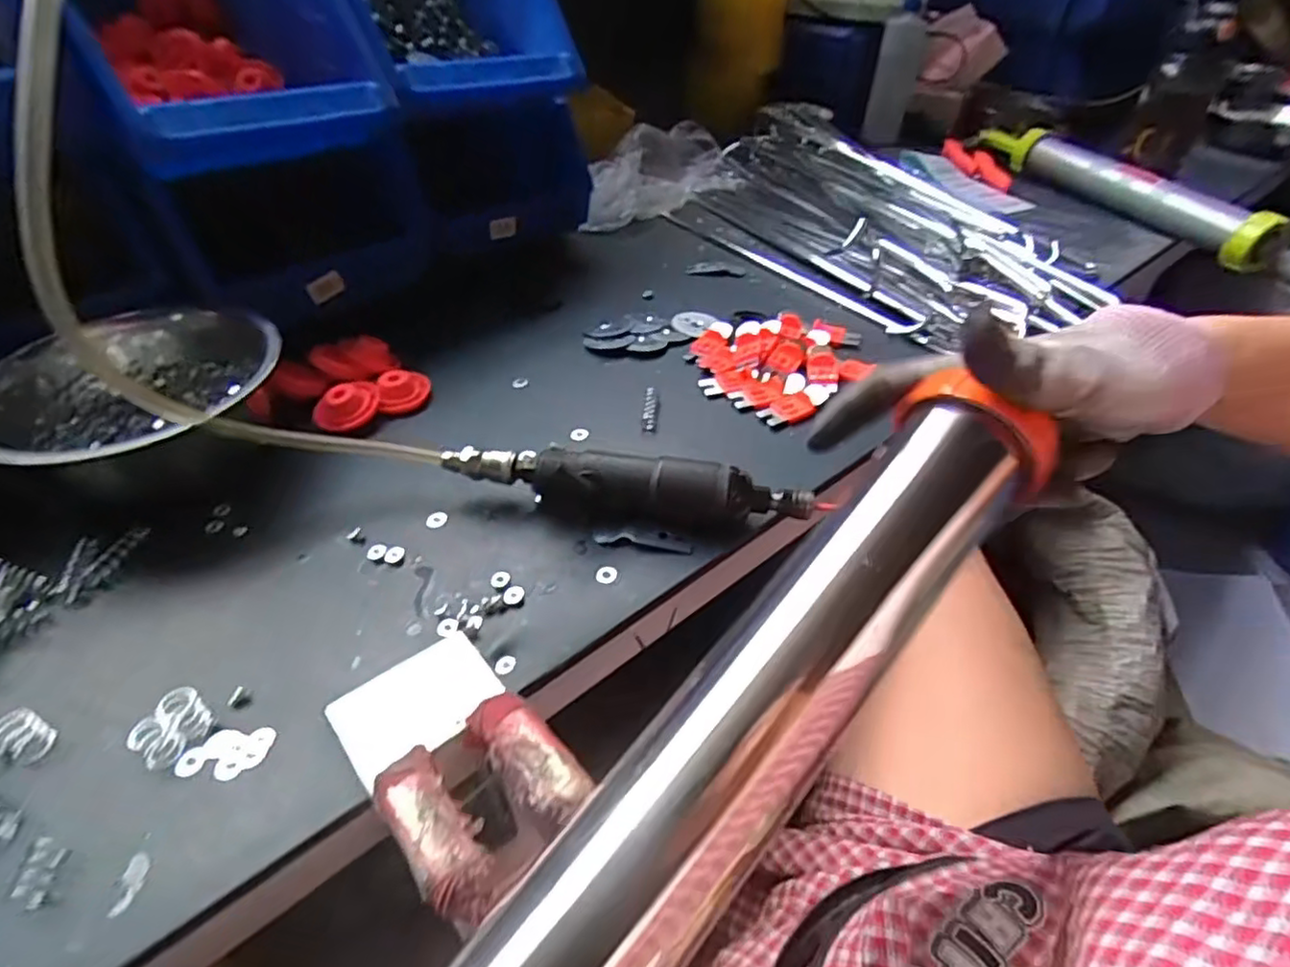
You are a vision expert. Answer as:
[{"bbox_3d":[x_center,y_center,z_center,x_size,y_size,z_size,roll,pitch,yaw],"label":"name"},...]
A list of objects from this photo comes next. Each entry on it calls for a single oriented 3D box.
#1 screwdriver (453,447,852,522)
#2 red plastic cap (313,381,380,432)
[{"bbox_3d":[-0.005,0.001,0.438,0.253,0.040,0.040,4,41,3],"label":"screwdriver"},{"bbox_3d":[-0.232,-0.061,0.526,0.049,0.018,0.038,-34,92,-34],"label":"red plastic cap"}]

